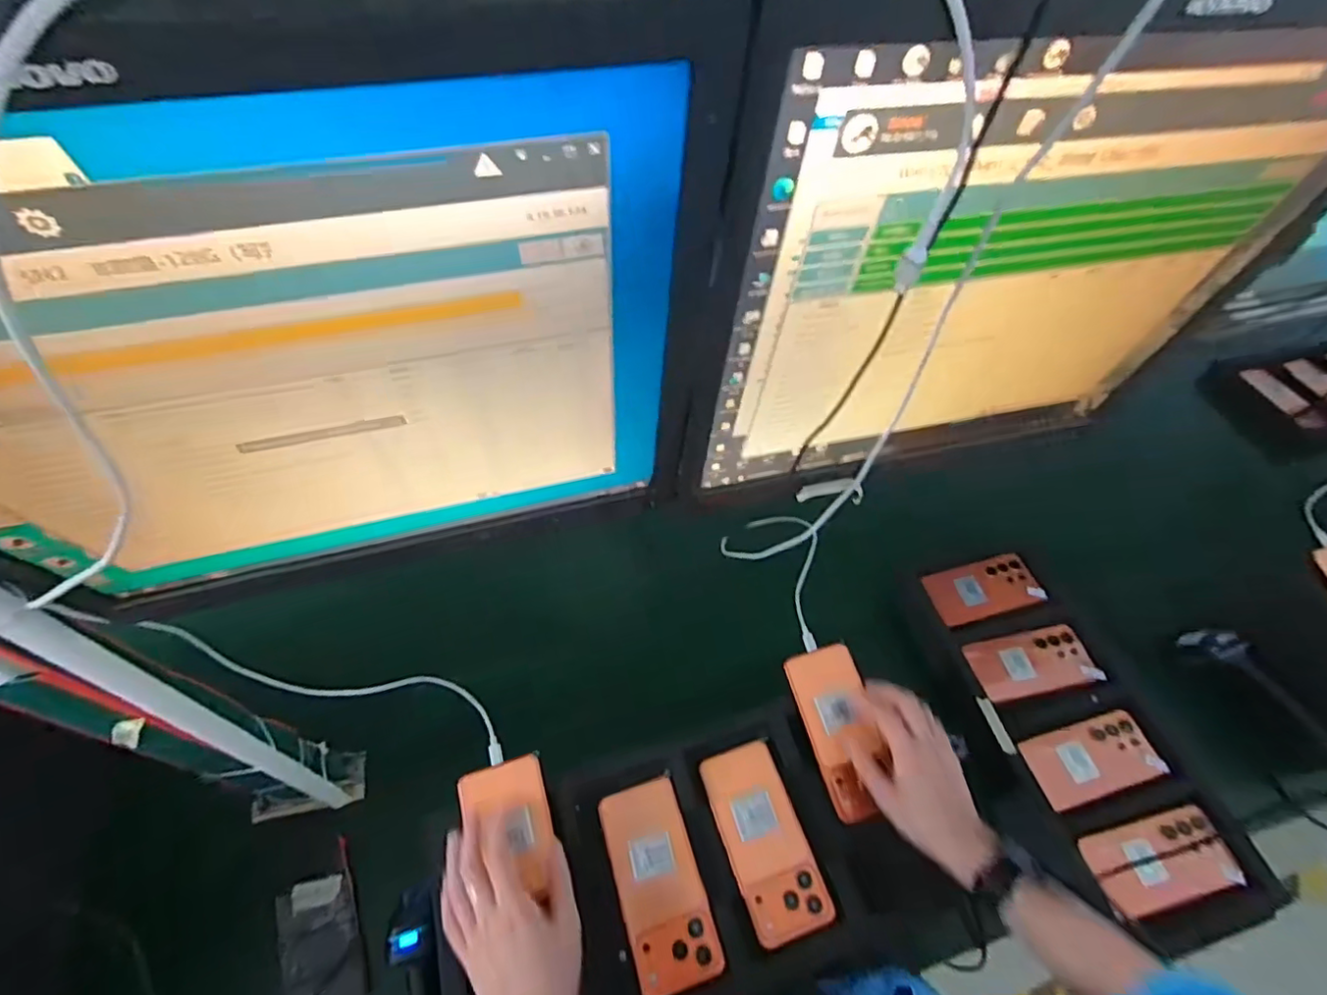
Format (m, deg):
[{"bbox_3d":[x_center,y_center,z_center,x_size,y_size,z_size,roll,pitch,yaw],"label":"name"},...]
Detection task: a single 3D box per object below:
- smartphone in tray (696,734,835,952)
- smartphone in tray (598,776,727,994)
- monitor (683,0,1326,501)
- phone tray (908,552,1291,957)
[{"bbox_3d":[0.100,0.333,0.575,0.078,0.009,0.165,-14,56,-12],"label":"smartphone in tray"},{"bbox_3d":[-0.005,0.361,0.550,0.077,0.007,0.164,-14,56,-12],"label":"smartphone in tray"},{"bbox_3d":[0.202,-0.117,0.332,0.375,0.288,0.050,-14,56,-12],"label":"monitor"},{"bbox_3d":[0.519,0.272,0.738,0.264,0.052,0.460,-14,56,-12],"label":"phone tray"}]

